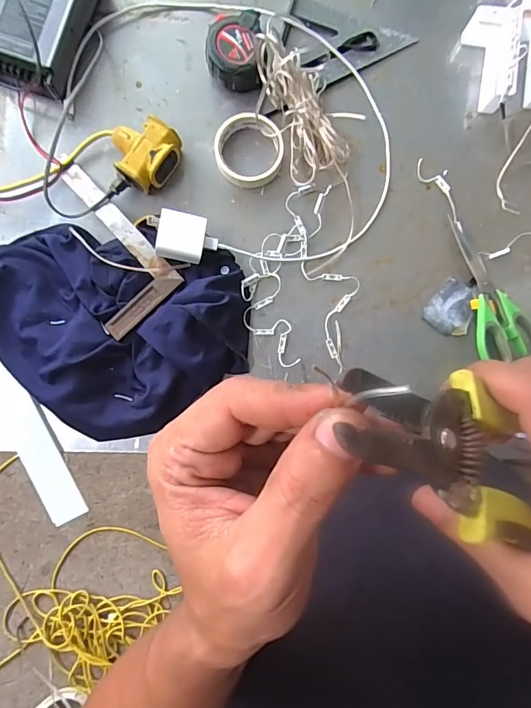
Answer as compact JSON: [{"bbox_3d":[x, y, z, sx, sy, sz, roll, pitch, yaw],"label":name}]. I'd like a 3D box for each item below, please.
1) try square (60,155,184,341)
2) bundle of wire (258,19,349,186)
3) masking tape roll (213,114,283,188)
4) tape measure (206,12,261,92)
[{"bbox_3d":[-0.218,-0.141,0.553,0.109,0.009,0.234,-41,79,-1],"label":"try square"},{"bbox_3d":[0.048,-0.317,0.558,0.084,0.047,0.184,-17,90,0],"label":"bundle of wire"},{"bbox_3d":[-0.021,-0.266,0.568,0.088,0.025,0.094,0,90,0],"label":"masking tape roll"},{"bbox_3d":[-0.041,-0.391,0.561,0.068,0.032,0.081,0,90,0],"label":"tape measure"}]

